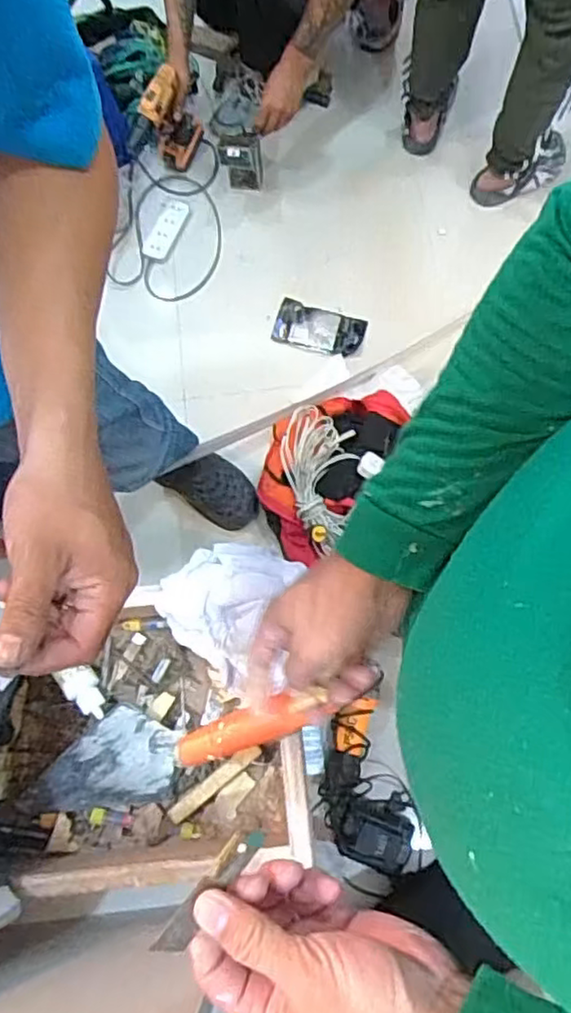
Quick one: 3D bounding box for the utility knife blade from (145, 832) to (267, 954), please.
[{"bbox_3d":[-0.038,0.200,0.338,0.014,0.008,0.073,43,66,12],"label":"utility knife blade"}]

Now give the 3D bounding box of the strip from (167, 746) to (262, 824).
[{"bbox_3d":[-0.067,0.262,0.616,0.100,0.014,0.014,-37,77,-7],"label":"strip"}]

